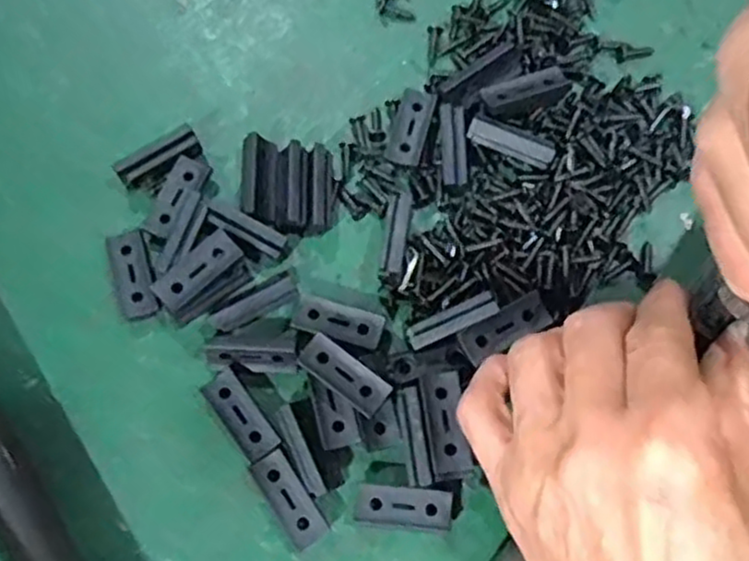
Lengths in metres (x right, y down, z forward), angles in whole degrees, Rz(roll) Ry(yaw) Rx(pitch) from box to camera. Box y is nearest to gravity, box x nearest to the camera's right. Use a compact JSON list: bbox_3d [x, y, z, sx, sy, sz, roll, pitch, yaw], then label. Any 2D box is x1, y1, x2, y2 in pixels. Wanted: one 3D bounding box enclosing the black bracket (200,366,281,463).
[{"bbox_3d":[-0.049,0.050,0.275,0.013,0.008,0.034,-37,77,-8],"label":"black bracket"}]

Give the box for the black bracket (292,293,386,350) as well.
[{"bbox_3d":[-0.013,0.016,0.285,0.034,0.008,0.015,15,76,5],"label":"black bracket"}]

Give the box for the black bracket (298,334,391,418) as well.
[{"bbox_3d":[-0.011,0.035,0.271,0.035,0.011,0.014,38,79,10],"label":"black bracket"}]

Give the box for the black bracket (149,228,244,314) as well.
[{"bbox_3d":[-0.067,-0.004,0.281,0.035,0.004,0.014,-41,84,-12],"label":"black bracket"}]

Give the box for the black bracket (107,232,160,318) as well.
[{"bbox_3d":[-0.095,-0.002,0.291,0.014,0.006,0.034,-18,76,-4],"label":"black bracket"}]

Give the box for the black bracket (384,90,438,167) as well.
[{"bbox_3d":[0.015,-0.063,0.304,0.015,0.011,0.036,12,76,4],"label":"black bracket"}]

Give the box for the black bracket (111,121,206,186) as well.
[{"bbox_3d":[-0.088,-0.050,0.303,0.034,0.014,0.011,-32,77,-7],"label":"black bracket"}]

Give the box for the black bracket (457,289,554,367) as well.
[{"bbox_3d":[0.048,0.016,0.269,0.035,0.006,0.013,-32,77,-7],"label":"black bracket"}]

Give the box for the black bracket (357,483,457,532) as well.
[{"bbox_3d":[0.011,0.082,0.267,0.034,0.008,0.014,6,75,3],"label":"black bracket"}]

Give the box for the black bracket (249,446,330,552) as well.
[{"bbox_3d":[-0.031,0.079,0.268,0.014,0.008,0.034,-32,77,-7],"label":"black bracket"}]

